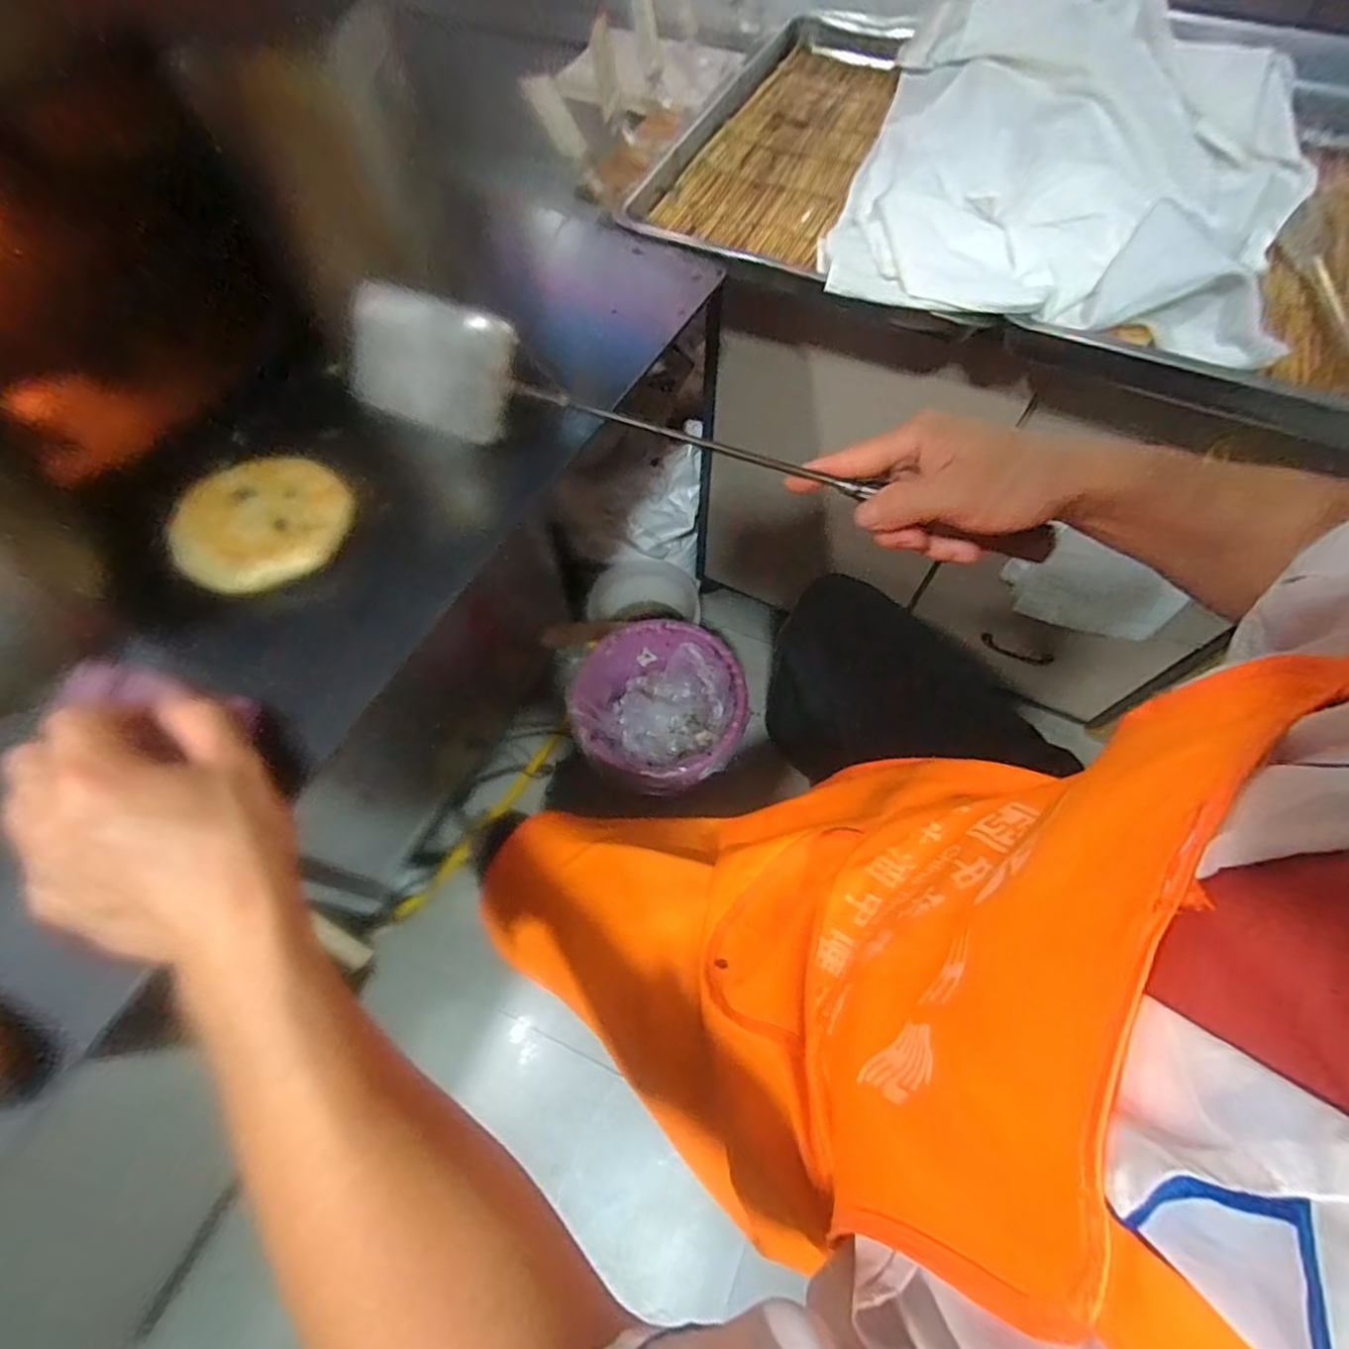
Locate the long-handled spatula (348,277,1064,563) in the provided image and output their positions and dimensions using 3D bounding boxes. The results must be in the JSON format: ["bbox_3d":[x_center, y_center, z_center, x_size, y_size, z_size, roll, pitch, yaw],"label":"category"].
[{"bbox_3d":[-0.003,-0.143,0.389,0.458,0.082,0.018,20,39,4],"label":"long-handled spatula"}]

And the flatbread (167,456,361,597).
[{"bbox_3d":[-0.262,-0.099,0.392,0.102,0.017,0.096,0,63,0],"label":"flatbread"}]

